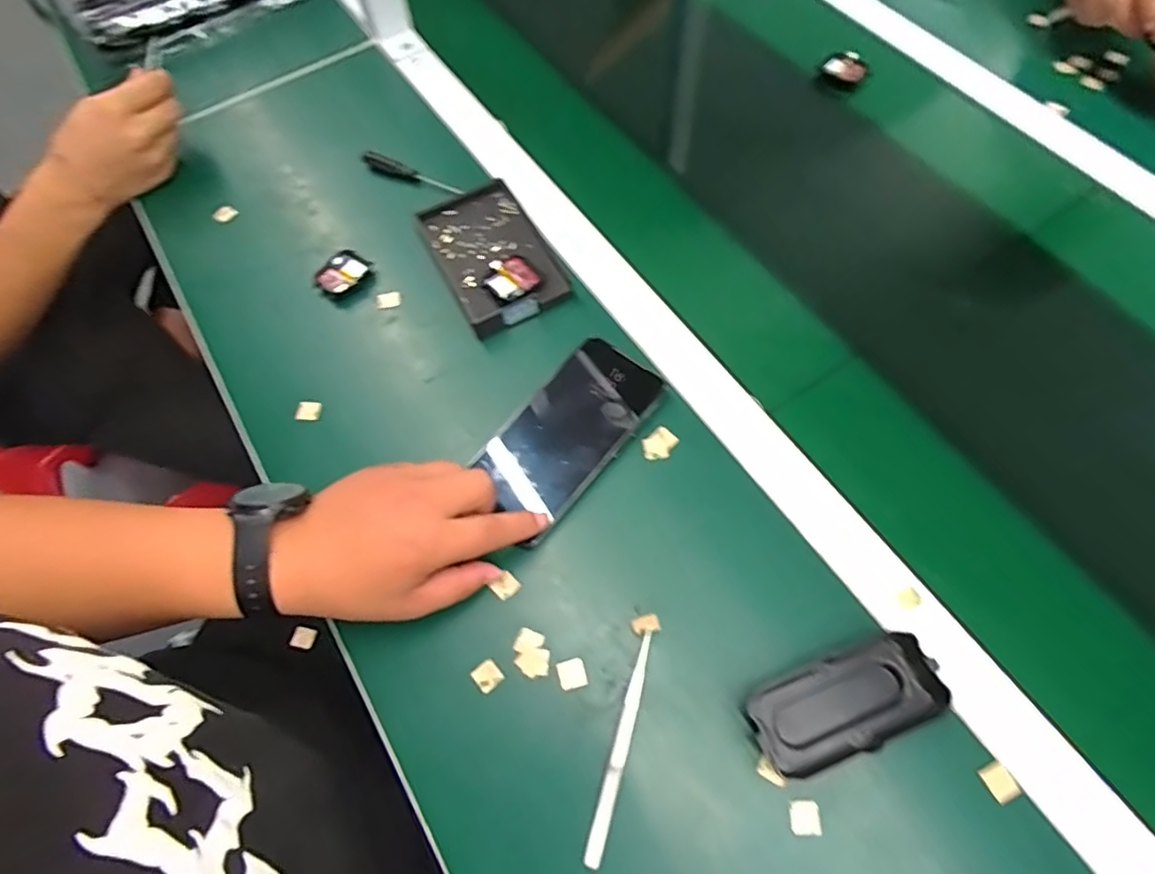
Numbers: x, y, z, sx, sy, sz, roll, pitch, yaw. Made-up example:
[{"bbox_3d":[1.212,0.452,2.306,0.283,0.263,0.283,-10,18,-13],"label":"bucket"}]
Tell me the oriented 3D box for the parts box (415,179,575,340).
[{"bbox_3d":[-0.073,-0.158,0.518,0.087,0.026,0.140,-26,67,-10],"label":"parts box"}]

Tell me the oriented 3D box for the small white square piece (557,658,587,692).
[{"bbox_3d":[-0.003,0.151,0.383,0.017,0.004,0.018,-15,65,-5],"label":"small white square piece"}]

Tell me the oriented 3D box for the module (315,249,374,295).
[{"bbox_3d":[-0.205,-0.143,0.527,0.037,0.010,0.043,23,68,12],"label":"module"}]

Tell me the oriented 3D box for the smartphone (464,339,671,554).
[{"bbox_3d":[-0.005,-0.007,0.444,0.076,0.008,0.145,39,76,15],"label":"smartphone"}]

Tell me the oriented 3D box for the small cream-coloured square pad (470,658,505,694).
[{"bbox_3d":[-0.058,0.152,0.384,0.016,0.004,0.017,-38,69,-15],"label":"small cream-coloured square pad"}]

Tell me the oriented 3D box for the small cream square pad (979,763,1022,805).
[{"bbox_3d":[0.244,0.199,0.347,0.015,0.004,0.019,-28,67,-11],"label":"small cream square pad"}]

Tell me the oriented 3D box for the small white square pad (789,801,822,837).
[{"bbox_3d":[0.131,0.219,0.345,0.017,0.004,0.017,-1,65,2],"label":"small white square pad"}]

